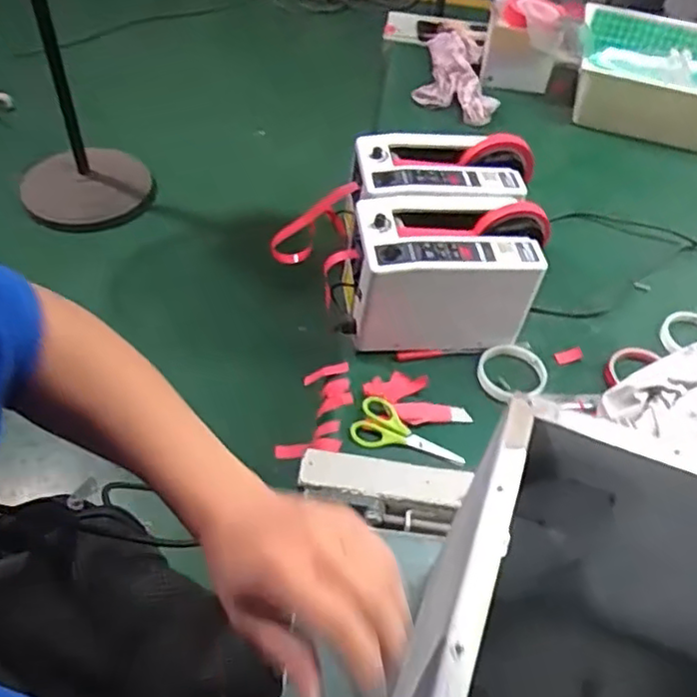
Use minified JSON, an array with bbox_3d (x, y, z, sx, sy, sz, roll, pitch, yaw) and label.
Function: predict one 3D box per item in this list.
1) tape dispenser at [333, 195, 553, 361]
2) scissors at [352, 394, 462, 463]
[{"bbox_3d":[0.115,-0.091,0.832,0.241,0.141,0.154,-5,52,-8],"label":"tape dispenser"},{"bbox_3d":[0.070,0.099,0.763,0.127,0.012,0.059,19,52,10],"label":"scissors"}]

